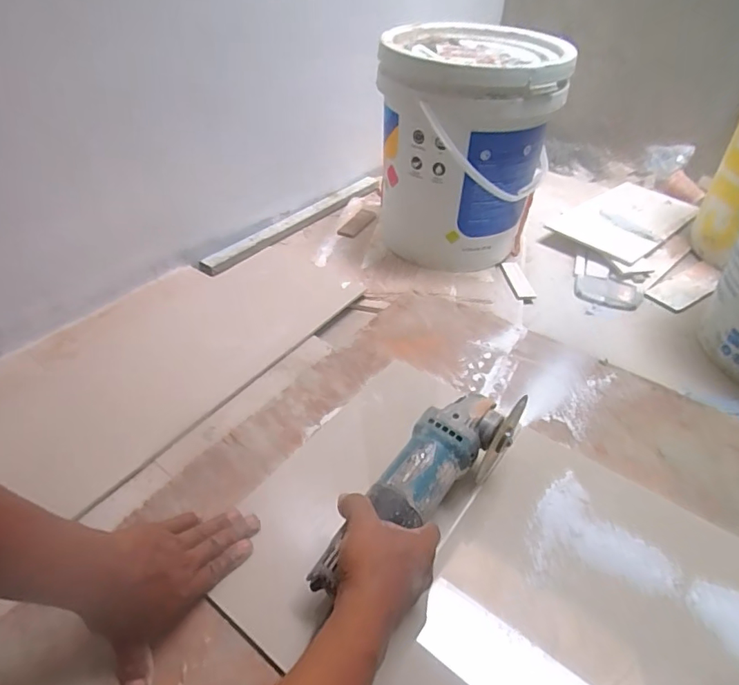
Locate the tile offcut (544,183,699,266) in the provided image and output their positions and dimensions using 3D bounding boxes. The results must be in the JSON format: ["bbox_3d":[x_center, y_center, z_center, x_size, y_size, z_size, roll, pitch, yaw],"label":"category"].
[{"bbox_3d":[0.546,-0.265,1.079,0.371,0.017,0.183,-32,55,-33],"label":"tile offcut"}]

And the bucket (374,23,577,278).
[{"bbox_3d":[0.165,-0.326,0.895,0.282,0.348,0.257,5,43,7],"label":"bucket"}]

